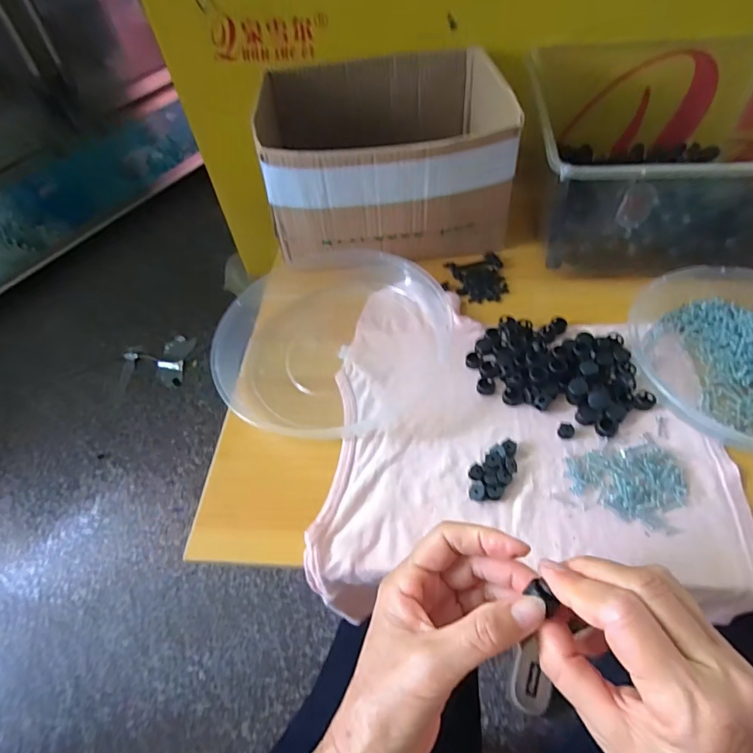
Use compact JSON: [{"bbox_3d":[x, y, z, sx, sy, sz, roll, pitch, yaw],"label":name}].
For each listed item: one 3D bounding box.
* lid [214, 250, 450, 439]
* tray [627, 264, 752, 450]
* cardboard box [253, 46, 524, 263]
[{"bbox_3d":[-0.040,-0.048,0.483,0.231,0.030,0.236,-2,53,3],"label":"lid"},{"bbox_3d":[0.344,-0.023,0.418,0.187,0.037,0.182,4,54,7],"label":"tray"},{"bbox_3d":[0.007,-0.263,0.559,0.269,0.144,0.234,-8,53,-2],"label":"cardboard box"}]

